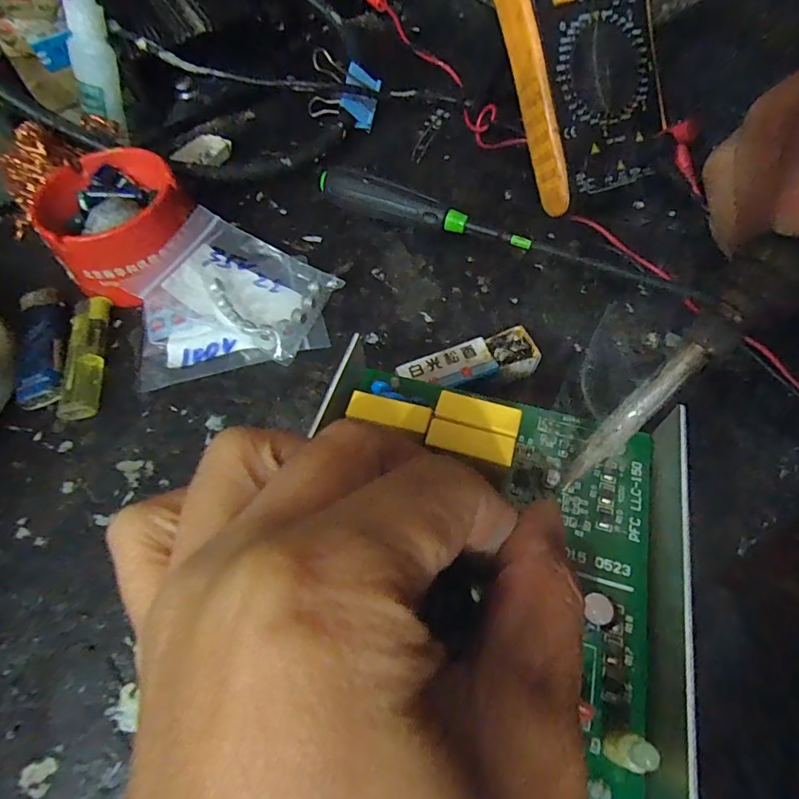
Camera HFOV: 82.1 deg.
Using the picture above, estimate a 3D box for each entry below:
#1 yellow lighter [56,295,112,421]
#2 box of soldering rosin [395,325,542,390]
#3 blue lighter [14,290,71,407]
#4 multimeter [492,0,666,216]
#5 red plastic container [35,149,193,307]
[{"bbox_3d":[-0.173,-0.025,0.254,0.020,0.008,0.077,-13,62,-3],"label":"yellow lighter"},{"bbox_3d":[0.035,-0.013,0.229,0.066,0.020,0.025,-17,62,-6],"label":"box of soldering rosin"},{"bbox_3d":[-0.201,-0.034,0.259,0.026,0.008,0.082,-21,63,-8],"label":"blue lighter"},{"bbox_3d":[0.100,-0.200,0.252,0.081,0.025,0.160,-22,104,-11],"label":"multimeter"},{"bbox_3d":[-0.165,-0.107,0.275,0.081,0.041,0.087,-34,65,-14],"label":"red plastic container"}]

